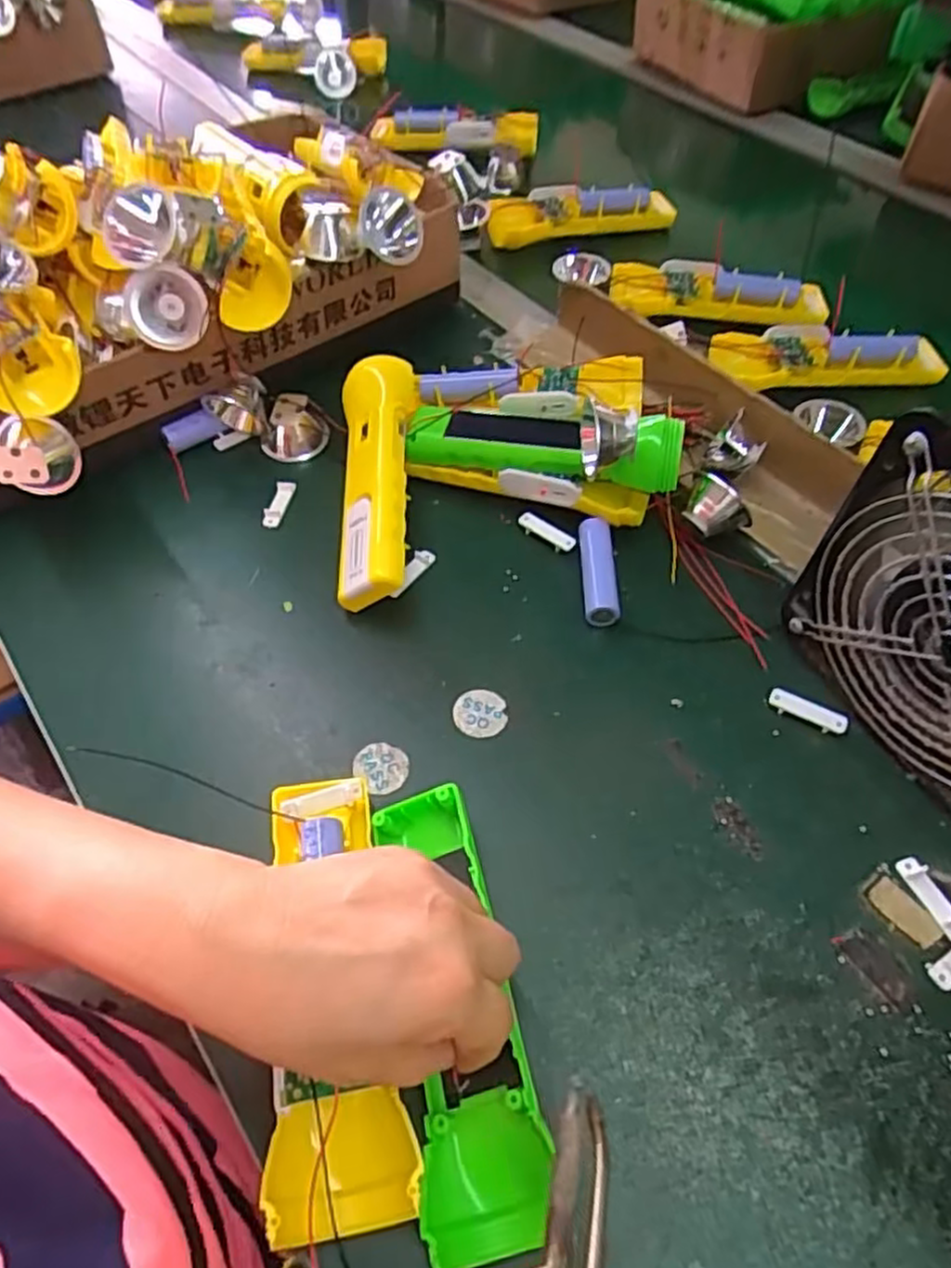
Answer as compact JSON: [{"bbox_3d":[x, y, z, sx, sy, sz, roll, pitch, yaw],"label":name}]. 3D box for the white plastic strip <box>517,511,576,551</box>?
[{"bbox_3d":[0.042,-0.061,0.441,0.037,0.006,0.009,33,62,21],"label":"white plastic strip"}]

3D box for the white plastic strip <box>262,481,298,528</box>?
[{"bbox_3d":[-0.121,-0.080,0.459,0.012,0.009,0.034,9,56,7],"label":"white plastic strip"}]

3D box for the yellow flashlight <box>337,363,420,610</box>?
[{"bbox_3d":[-0.059,-0.092,0.441,0.040,0.051,0.167,0,56,0],"label":"yellow flashlight"}]

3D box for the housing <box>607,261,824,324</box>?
[{"bbox_3d":[0.191,-0.263,0.578,0.167,0.034,0.040,1,56,1],"label":"housing"}]

